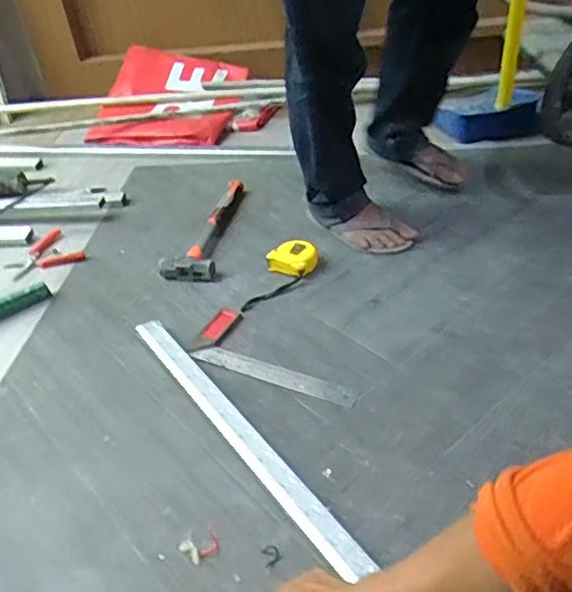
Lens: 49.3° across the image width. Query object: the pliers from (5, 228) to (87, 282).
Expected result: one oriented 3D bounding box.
[{"bbox_3d":[-0.518,-0.091,1.316,0.140,0.020,0.175,-27,43,-25],"label":"pliers"}]

